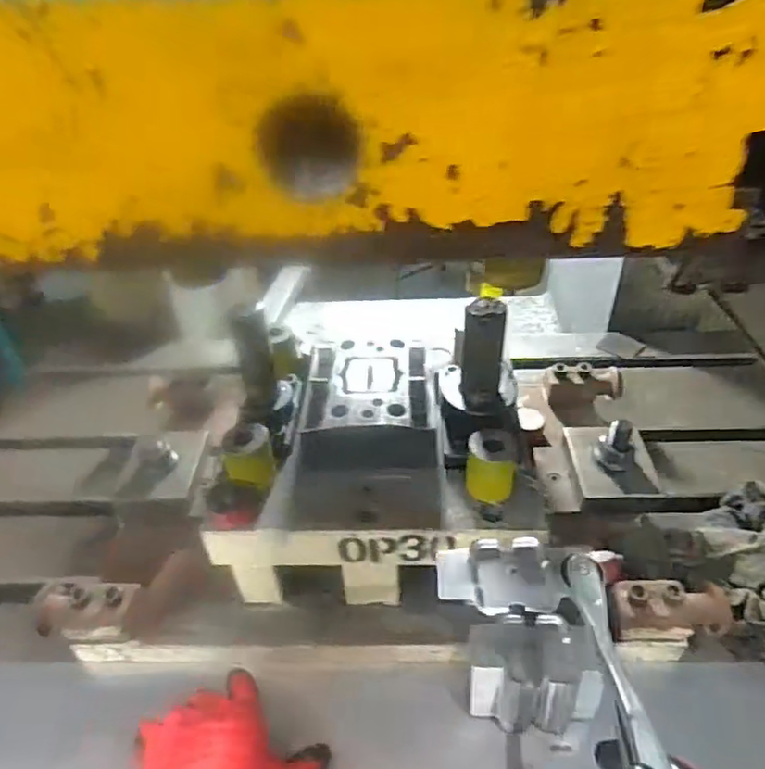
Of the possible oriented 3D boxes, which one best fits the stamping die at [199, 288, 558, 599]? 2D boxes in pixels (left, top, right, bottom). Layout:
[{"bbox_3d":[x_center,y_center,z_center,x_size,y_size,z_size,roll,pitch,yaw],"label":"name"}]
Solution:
[{"bbox_3d":[0.002,0.057,0.560,0.285,0.200,0.223,4,39,8],"label":"stamping die"}]

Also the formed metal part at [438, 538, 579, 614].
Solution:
[{"bbox_3d":[0.086,0.134,0.422,0.091,0.010,0.057,2,39,5],"label":"formed metal part"}]

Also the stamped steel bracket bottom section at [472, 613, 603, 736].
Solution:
[{"bbox_3d":[0.116,0.240,0.494,0.089,0.080,0.065,4,39,7],"label":"stamped steel bracket bottom section"}]

